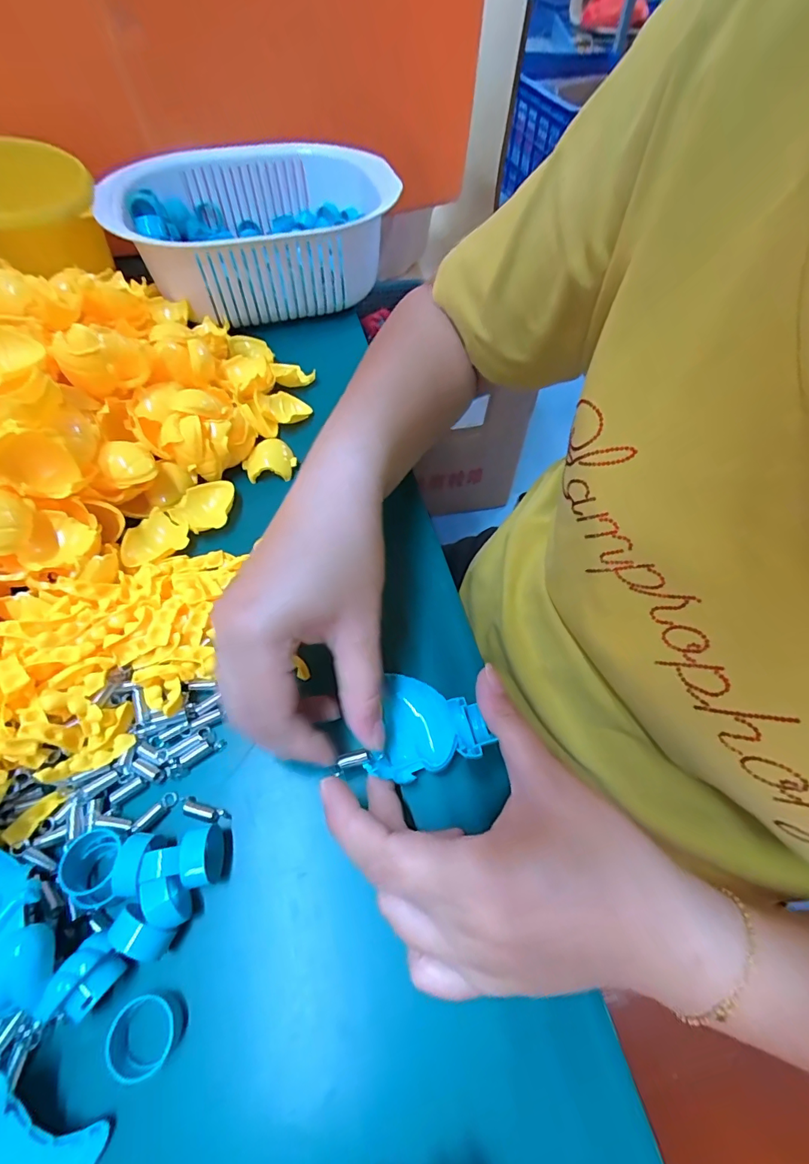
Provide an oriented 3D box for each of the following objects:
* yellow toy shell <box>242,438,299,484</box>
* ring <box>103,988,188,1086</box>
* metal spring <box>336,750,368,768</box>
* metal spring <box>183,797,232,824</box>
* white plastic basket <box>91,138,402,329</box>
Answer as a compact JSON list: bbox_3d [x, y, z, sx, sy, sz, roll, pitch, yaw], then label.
[{"bbox_3d":[-0.104,-0.095,0.351,0.039,0.009,0.039,-4,59,-4],"label":"yellow toy shell"},{"bbox_3d":[-0.107,0.187,0.188,0.027,0.015,0.024,-9,59,-7],"label":"ring"},{"bbox_3d":[-0.026,0.088,0.227,0.016,0.004,0.006,-17,60,3],"label":"metal spring"},{"bbox_3d":[-0.102,0.116,0.231,0.025,0.009,0.008,14,59,7],"label":"metal spring"},{"bbox_3d":[-0.142,-0.349,0.458,0.252,0.087,0.214,-34,65,-20],"label":"white plastic basket"}]

